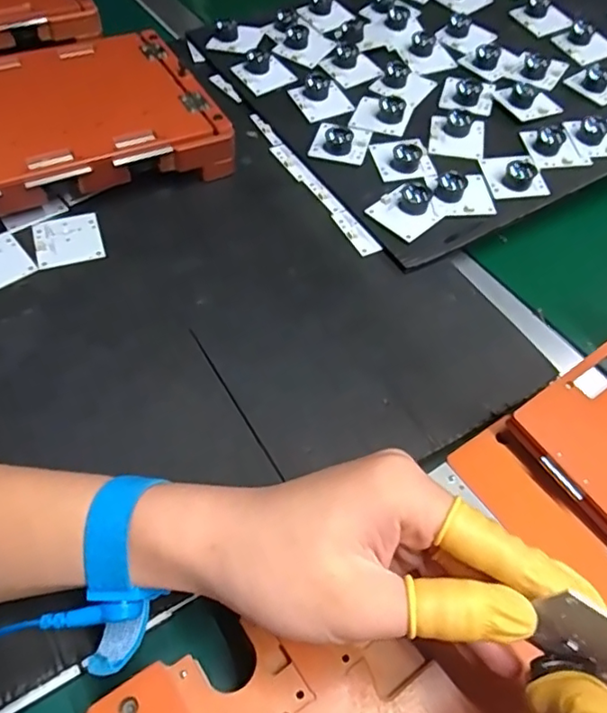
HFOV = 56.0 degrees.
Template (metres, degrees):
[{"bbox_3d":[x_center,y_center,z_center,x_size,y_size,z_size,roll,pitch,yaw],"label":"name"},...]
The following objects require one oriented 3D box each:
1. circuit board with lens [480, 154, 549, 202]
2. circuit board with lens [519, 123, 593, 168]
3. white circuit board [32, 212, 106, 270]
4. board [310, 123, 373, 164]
[{"bbox_3d":[0.166,-0.149,0.447,0.044,0.018,0.047,-1,55,-5],"label":"circuit board with lens"},{"bbox_3d":[0.205,-0.176,0.467,0.043,0.019,0.049,-9,56,-11],"label":"circuit board with lens"},{"bbox_3d":[-0.168,-0.083,0.407,0.045,0.006,0.045,-16,57,-15],"label":"white circuit board"},{"bbox_3d":[0.031,-0.183,0.472,0.044,0.020,0.043,15,55,6],"label":"board"}]

